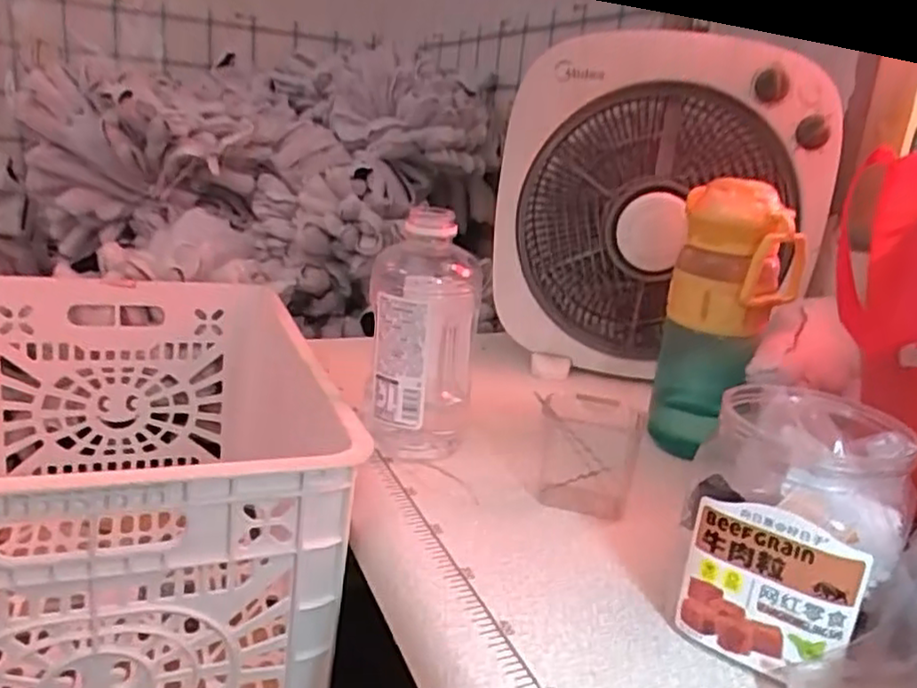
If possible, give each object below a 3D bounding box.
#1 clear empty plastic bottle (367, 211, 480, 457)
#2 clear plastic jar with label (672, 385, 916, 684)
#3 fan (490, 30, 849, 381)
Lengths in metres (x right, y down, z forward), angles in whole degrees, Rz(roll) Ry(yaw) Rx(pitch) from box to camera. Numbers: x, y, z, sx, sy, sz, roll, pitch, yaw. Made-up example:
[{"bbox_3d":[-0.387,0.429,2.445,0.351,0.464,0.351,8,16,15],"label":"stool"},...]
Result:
[{"bbox_3d":[-0.029,-0.003,0.571,0.087,0.196,0.084,2,18,-2],"label":"clear empty plastic bottle"},{"bbox_3d":[0.186,0.099,0.385,0.100,0.138,0.095,17,23,36],"label":"clear plastic jar with label"},{"bbox_3d":[0.208,-0.137,0.777,0.319,0.354,0.167,2,18,-1],"label":"fan"}]

